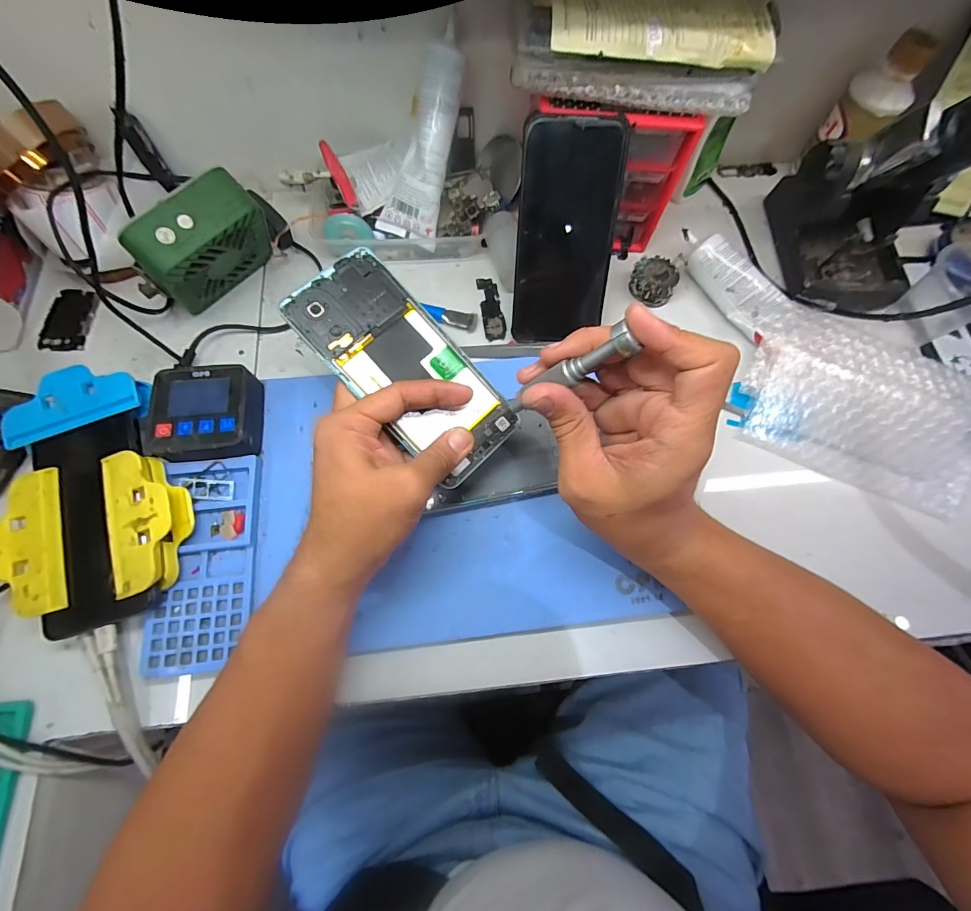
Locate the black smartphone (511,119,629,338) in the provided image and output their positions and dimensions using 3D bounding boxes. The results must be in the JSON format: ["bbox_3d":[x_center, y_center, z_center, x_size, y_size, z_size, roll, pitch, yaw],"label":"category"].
[{"bbox_3d":[0.065,-0.176,0.349,0.078,0.161,0.006,4,29,0],"label":"black smartphone"}]

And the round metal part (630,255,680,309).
[{"bbox_3d":[0.157,-0.163,0.403,0.040,0.023,0.040,0,71,-1],"label":"round metal part"}]

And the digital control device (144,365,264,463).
[{"bbox_3d":[-0.215,-0.029,0.333,0.069,0.036,0.071,-4,71,-3],"label":"digital control device"}]

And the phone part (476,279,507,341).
[{"bbox_3d":[0.005,-0.138,0.403,0.020,0.004,0.070,-8,71,-4],"label":"phone part"}]

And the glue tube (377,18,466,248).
[{"bbox_3d":[-0.051,-0.266,0.368,0.047,0.151,0.025,25,31,7],"label":"glue tube"}]

